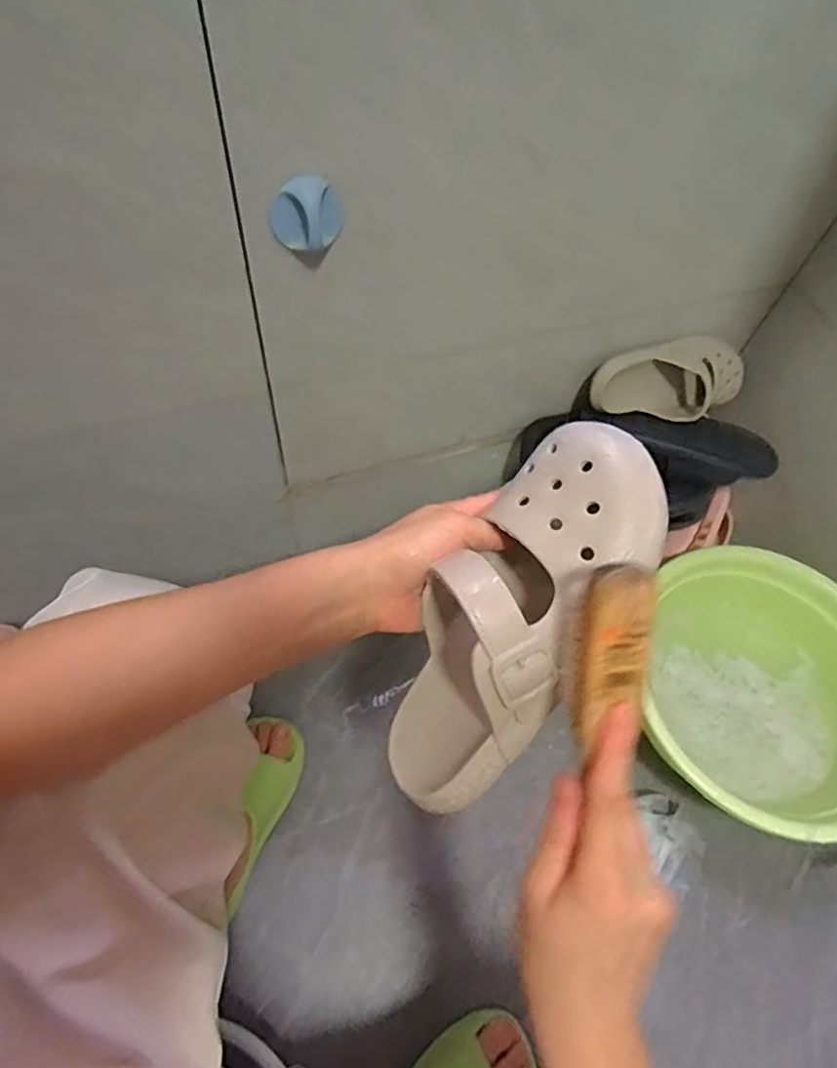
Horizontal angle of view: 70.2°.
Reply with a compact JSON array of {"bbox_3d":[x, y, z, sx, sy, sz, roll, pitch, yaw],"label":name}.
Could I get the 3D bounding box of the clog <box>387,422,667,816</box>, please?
[{"bbox_3d":[0.059,0.048,0.349,0.090,0.084,0.240,29,90,12],"label":"clog"}]

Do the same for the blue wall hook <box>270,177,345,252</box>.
[{"bbox_3d":[-0.086,-0.251,0.472,0.058,0.055,0.016,-18,62,-17],"label":"blue wall hook"}]

